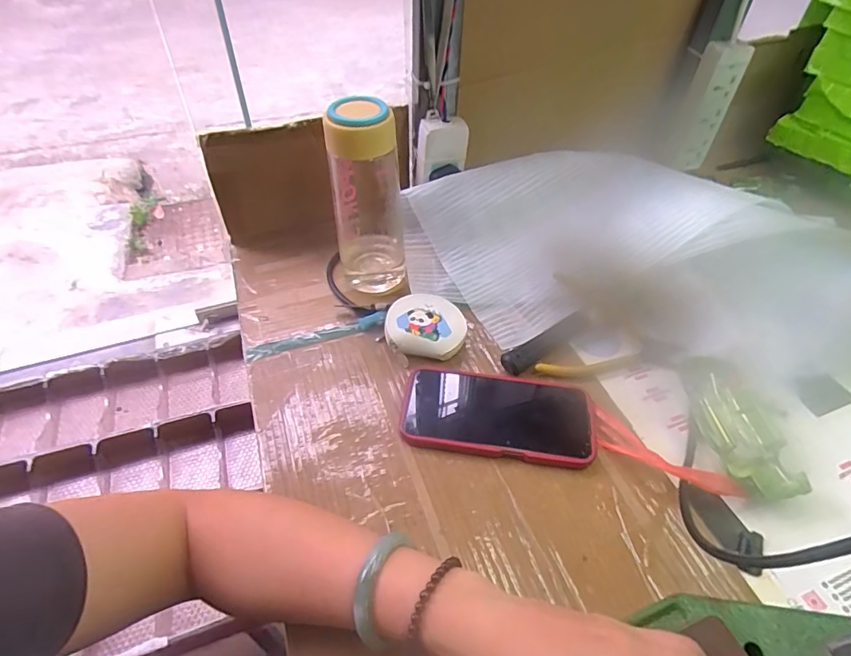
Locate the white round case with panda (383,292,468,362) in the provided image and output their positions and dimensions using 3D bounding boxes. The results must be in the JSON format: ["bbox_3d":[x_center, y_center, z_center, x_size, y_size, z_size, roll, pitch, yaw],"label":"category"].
[{"bbox_3d":[0.001,-0.006,0.497,0.077,0.028,0.074,-2,49,3],"label":"white round case with panda"}]

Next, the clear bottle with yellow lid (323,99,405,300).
[{"bbox_3d":[-0.062,-0.130,0.507,0.066,0.192,0.077,-27,52,-22],"label":"clear bottle with yellow lid"}]

